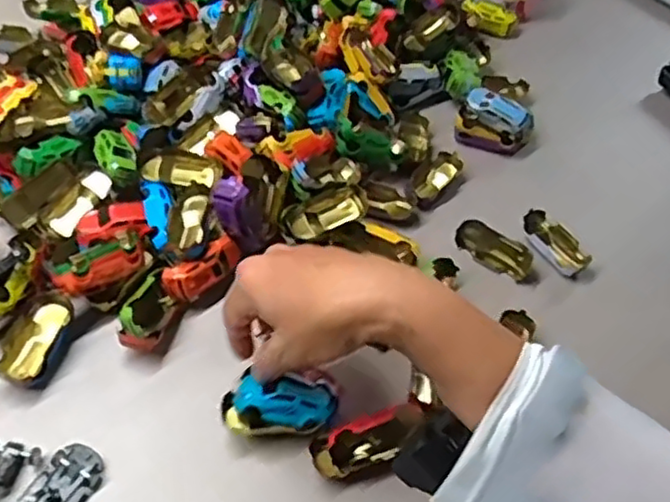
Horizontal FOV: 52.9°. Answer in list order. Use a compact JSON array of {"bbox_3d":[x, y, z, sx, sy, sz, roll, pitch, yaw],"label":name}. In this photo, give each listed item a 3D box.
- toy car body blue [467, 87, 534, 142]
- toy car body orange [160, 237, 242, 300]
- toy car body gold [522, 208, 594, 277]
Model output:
[{"bbox_3d":[0.154,-0.132,0.638,0.066,0.025,0.025,31,54,20],"label":"toy car body blue"},{"bbox_3d":[-0.096,0.013,0.496,0.025,0.021,0.063,38,56,25],"label":"toy car body orange"},{"bbox_3d":[0.183,-0.009,0.562,0.032,0.017,0.062,-22,55,-22],"label":"toy car body gold"}]

